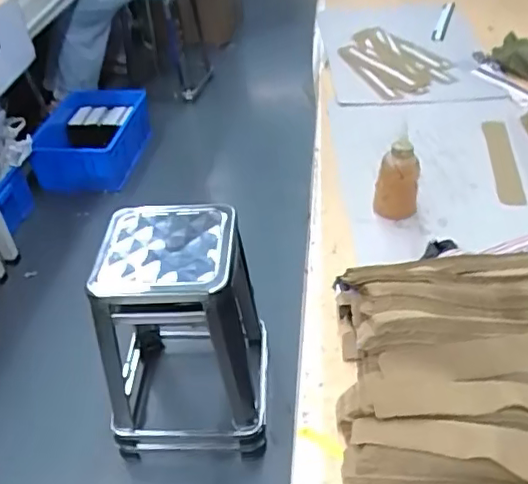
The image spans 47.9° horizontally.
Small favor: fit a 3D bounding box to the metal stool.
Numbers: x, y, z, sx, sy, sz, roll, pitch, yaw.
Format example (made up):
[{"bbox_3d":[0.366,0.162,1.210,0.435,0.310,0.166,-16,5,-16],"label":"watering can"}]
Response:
[{"bbox_3d":[-0.197,0.218,1.425,0.369,0.585,0.341,-2,39,5],"label":"metal stool"}]

